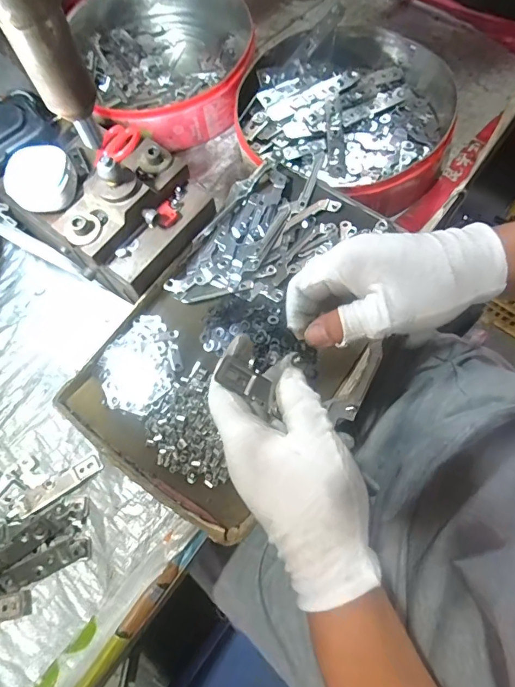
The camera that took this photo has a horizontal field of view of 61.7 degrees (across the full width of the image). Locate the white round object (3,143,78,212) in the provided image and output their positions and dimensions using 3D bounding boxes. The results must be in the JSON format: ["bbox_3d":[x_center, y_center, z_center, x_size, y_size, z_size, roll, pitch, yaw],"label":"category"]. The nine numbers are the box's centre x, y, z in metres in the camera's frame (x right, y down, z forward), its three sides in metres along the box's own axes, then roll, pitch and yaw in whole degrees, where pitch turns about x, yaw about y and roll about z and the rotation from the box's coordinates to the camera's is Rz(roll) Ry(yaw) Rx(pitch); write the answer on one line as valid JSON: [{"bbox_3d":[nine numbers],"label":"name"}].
[{"bbox_3d":[-0.188,-0.141,0.370,0.052,0.028,0.045,-10,70,-2],"label":"white round object"}]

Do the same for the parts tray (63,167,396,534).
[{"bbox_3d":[-0.007,-0.018,0.371,0.184,0.019,0.302,34,75,13],"label":"parts tray"}]

